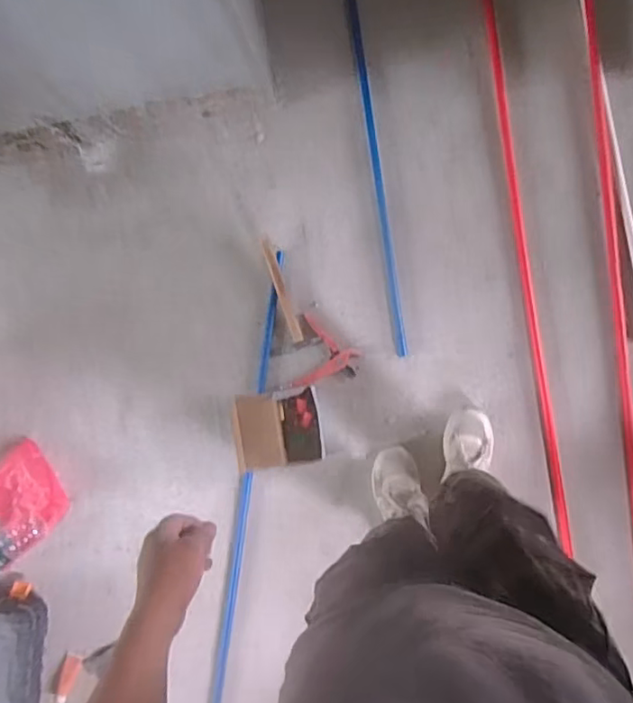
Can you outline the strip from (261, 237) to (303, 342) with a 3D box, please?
[{"bbox_3d":[-0.091,-0.158,1.469,0.029,0.008,0.282,-20,84,6],"label":"strip"}]

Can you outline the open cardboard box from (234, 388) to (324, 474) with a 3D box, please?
[{"bbox_3d":[-0.095,0.193,1.422,0.210,0.075,0.183,-8,86,7],"label":"open cardboard box"}]

